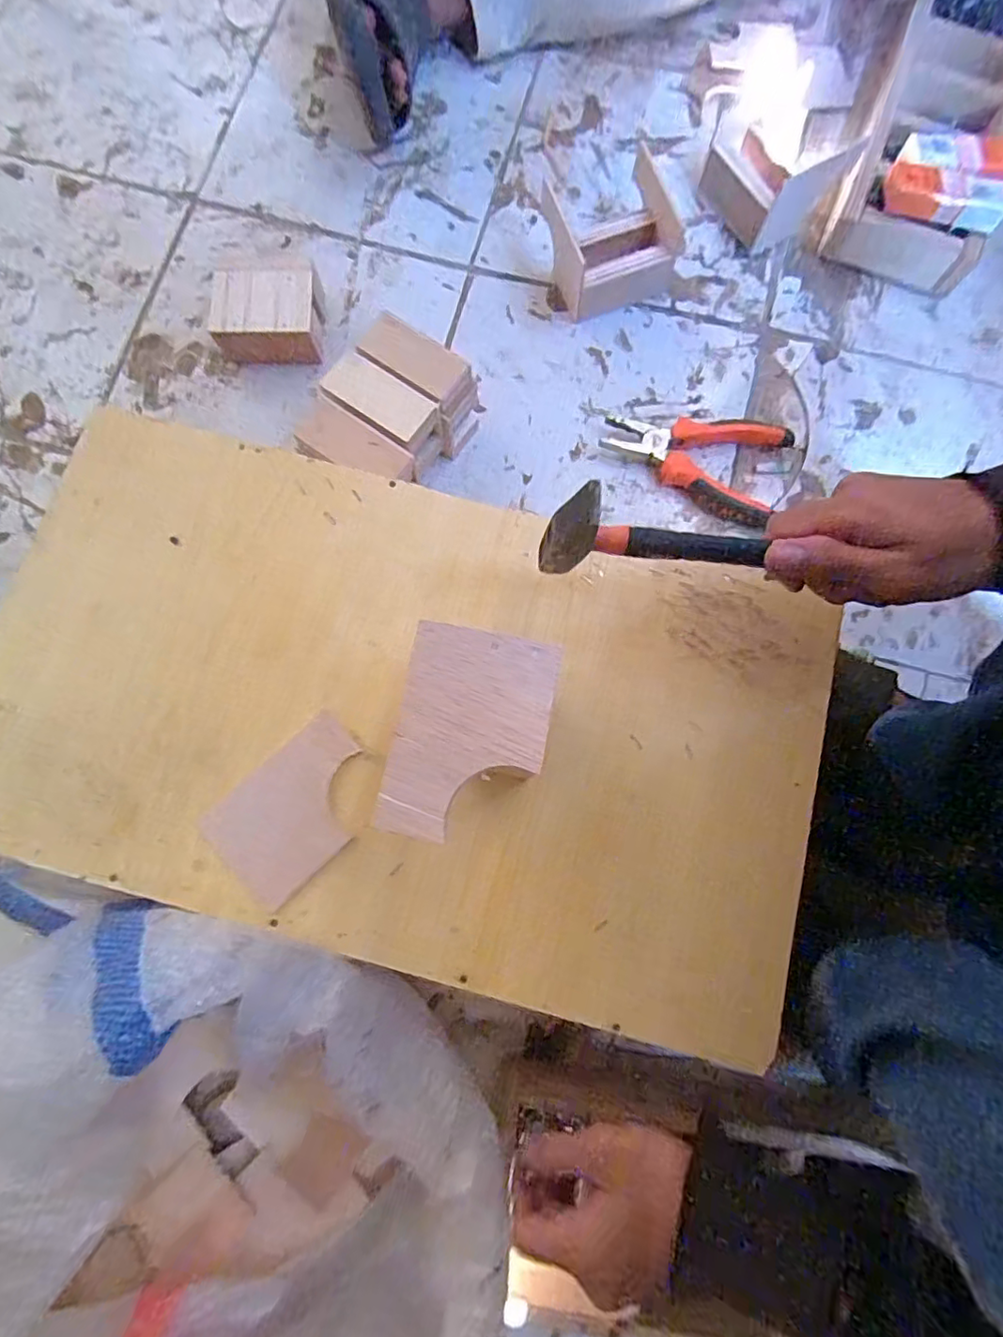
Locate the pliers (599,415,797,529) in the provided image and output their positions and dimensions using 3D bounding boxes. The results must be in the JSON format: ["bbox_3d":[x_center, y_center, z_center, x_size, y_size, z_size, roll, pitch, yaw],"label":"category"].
[{"bbox_3d":[0.178,-0.200,0.537,0.164,0.023,0.095,20,79,3],"label":"pliers"}]

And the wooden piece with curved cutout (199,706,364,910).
[{"bbox_3d":[-0.124,0.085,0.352,0.100,0.006,0.071,-43,82,-8],"label":"wooden piece with curved cutout"}]

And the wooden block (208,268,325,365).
[{"bbox_3d":[-0.220,-0.333,0.547,0.094,0.046,0.072,2,79,0],"label":"wooden block"}]

